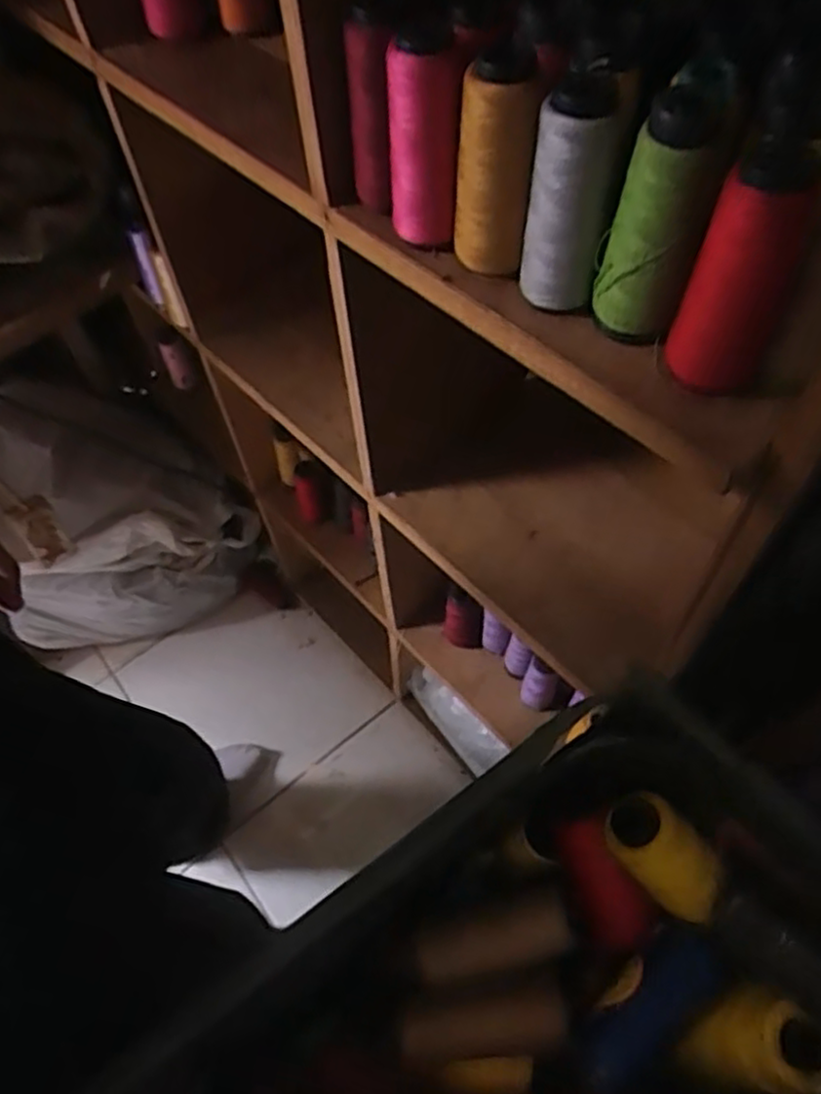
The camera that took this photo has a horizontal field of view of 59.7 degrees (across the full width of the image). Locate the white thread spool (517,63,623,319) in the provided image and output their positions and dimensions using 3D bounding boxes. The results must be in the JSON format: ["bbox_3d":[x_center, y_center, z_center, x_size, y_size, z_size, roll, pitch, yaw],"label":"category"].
[{"bbox_3d":[0.079,-0.176,0.365,0.039,0.108,0.037,6,58,7],"label":"white thread spool"}]

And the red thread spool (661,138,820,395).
[{"bbox_3d":[0.154,-0.127,0.333,0.045,0.105,0.045,21,61,16],"label":"red thread spool"}]

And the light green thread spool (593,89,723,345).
[{"bbox_3d":[0.117,-0.156,0.346,0.042,0.110,0.035,12,59,11],"label":"light green thread spool"}]

